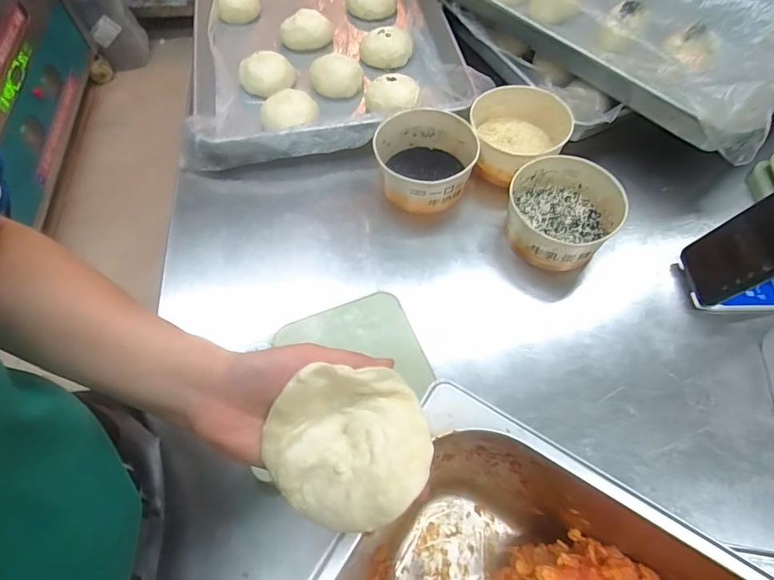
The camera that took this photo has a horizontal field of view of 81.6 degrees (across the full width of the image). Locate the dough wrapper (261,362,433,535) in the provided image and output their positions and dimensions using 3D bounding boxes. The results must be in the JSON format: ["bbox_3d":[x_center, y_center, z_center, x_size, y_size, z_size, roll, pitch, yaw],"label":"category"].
[{"bbox_3d":[-0.024,0.095,0.274,0.098,0.040,0.087,3,59,3],"label":"dough wrapper"}]

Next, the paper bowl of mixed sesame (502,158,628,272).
[{"bbox_3d":[0.211,-0.090,0.545,0.127,0.067,0.130,0,59,1],"label":"paper bowl of mixed sesame"}]

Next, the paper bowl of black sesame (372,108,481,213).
[{"bbox_3d":[0.049,-0.166,0.583,0.124,0.065,0.120,0,59,1],"label":"paper bowl of black sesame"}]

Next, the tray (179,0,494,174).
[{"bbox_3d":[-0.115,-0.456,0.761,0.414,0.049,0.632,-9,60,-4],"label":"tray"}]

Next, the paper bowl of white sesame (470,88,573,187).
[{"bbox_3d":[0.178,-0.203,0.601,0.121,0.064,0.132,0,59,1],"label":"paper bowl of white sesame"}]

